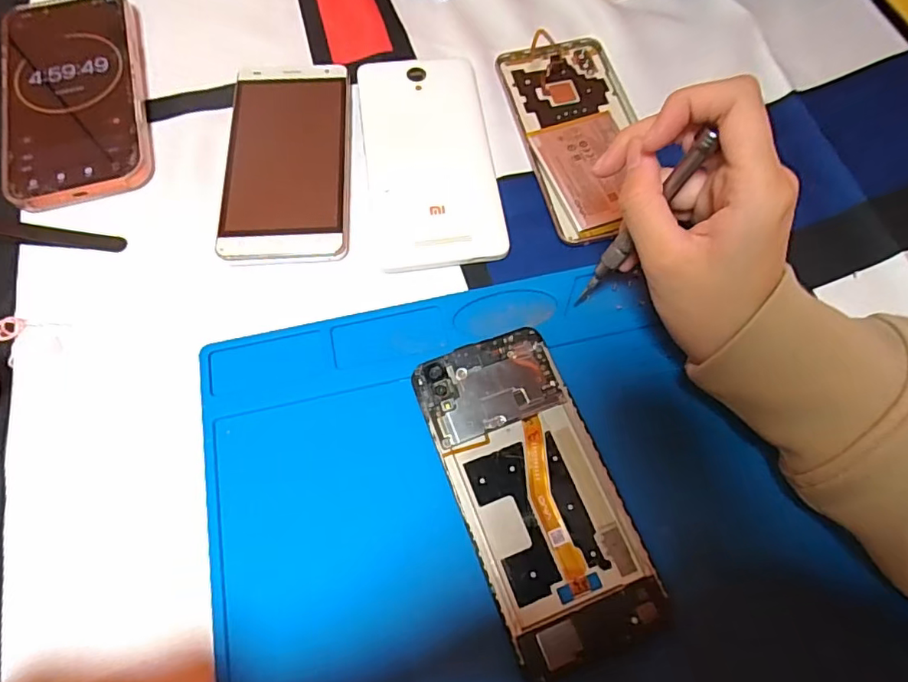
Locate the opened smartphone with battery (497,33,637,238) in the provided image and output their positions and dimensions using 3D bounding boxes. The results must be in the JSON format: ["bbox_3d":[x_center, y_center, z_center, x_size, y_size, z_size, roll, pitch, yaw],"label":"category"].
[{"bbox_3d":[0.080,-0.134,0.341,0.074,0.007,0.158,-12,68,-5],"label":"opened smartphone with battery"}]

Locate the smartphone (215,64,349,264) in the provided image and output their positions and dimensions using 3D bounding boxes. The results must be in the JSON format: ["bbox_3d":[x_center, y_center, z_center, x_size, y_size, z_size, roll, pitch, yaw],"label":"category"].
[{"bbox_3d":[-0.099,-0.111,0.326,0.071,0.011,0.141,-3,67,-1],"label":"smartphone"}]

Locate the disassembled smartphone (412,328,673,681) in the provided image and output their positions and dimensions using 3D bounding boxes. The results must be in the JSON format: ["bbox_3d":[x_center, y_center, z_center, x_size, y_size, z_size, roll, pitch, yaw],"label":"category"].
[{"bbox_3d":[0.037,0.068,0.252,0.069,0.012,0.147,-20,68,-8],"label":"disassembled smartphone"}]

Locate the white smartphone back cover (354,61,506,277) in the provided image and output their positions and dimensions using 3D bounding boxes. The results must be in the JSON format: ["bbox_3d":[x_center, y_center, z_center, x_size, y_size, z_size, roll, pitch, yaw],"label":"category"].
[{"bbox_3d":[-0.015,-0.113,0.327,0.075,0.011,0.149,-9,67,-3],"label":"white smartphone back cover"}]

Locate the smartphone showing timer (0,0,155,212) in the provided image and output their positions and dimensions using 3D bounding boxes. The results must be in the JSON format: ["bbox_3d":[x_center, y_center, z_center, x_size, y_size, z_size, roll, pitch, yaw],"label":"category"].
[{"bbox_3d":[-0.242,-0.158,0.344,0.082,0.015,0.164,-15,68,-6],"label":"smartphone showing timer"}]

